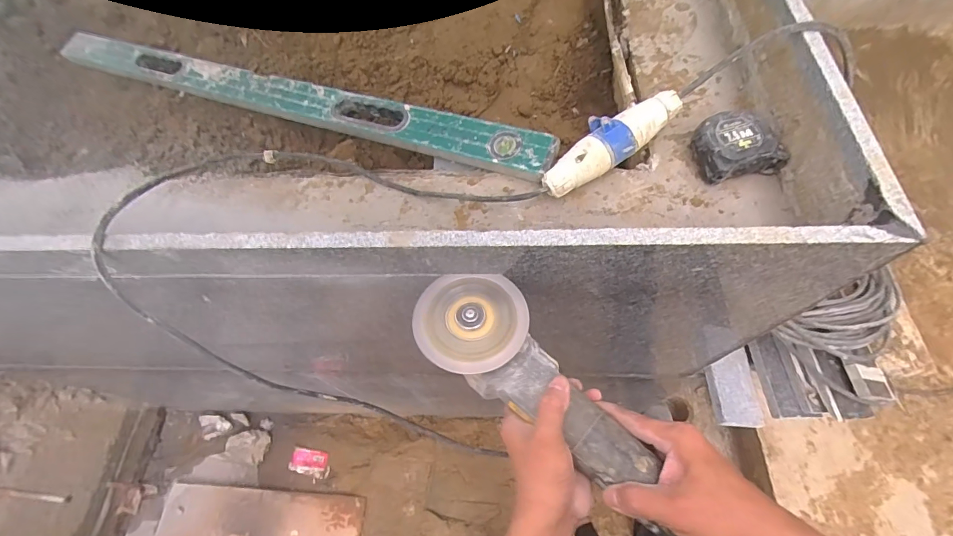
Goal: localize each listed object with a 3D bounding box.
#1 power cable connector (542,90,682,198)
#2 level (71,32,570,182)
[{"bbox_3d":[0.165,-0.153,0.504,0.200,0.053,0.060,-31,65,-11],"label":"power cable connector"},{"bbox_3d":[-0.353,-0.285,0.674,0.992,0.022,0.064,19,81,19],"label":"level"}]

